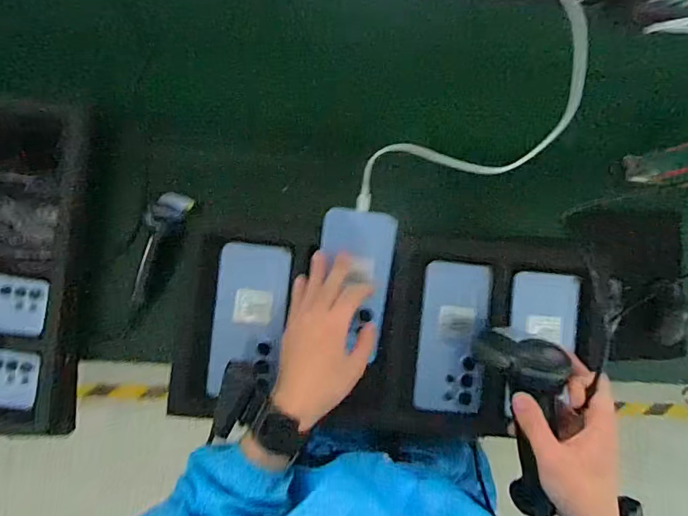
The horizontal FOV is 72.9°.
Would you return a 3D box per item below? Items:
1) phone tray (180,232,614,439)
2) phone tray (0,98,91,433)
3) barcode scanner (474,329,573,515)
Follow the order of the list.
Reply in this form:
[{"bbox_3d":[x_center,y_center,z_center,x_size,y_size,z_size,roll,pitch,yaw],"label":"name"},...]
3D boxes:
[{"bbox_3d":[0.062,0.089,0.529,0.481,0.040,0.216,3,86,-5],"label":"phone tray"},{"bbox_3d":[-0.511,0.009,0.686,0.239,0.029,0.481,7,87,-6],"label":"phone tray"},{"bbox_3d":[0.168,0.168,0.446,0.073,0.059,0.188,-2,87,-7],"label":"barcode scanner"}]

